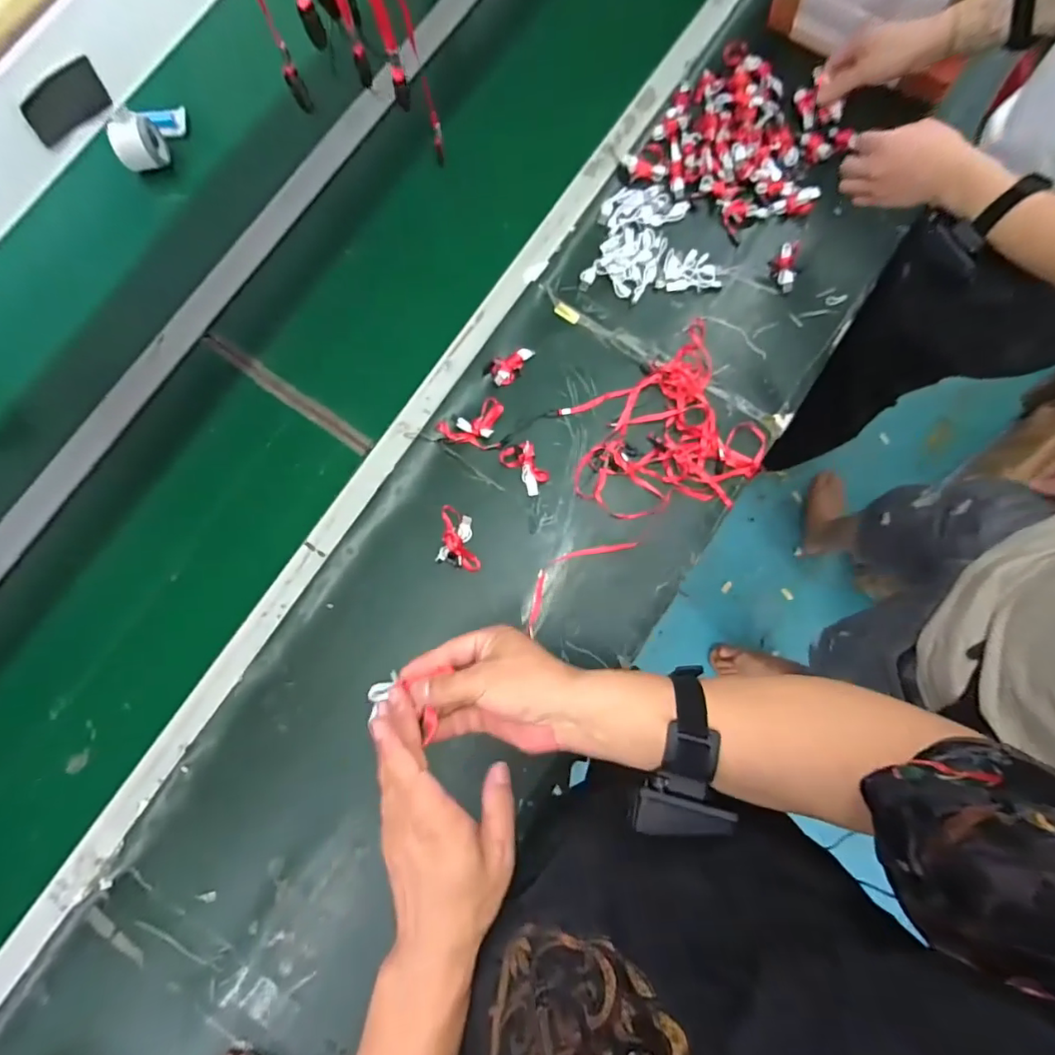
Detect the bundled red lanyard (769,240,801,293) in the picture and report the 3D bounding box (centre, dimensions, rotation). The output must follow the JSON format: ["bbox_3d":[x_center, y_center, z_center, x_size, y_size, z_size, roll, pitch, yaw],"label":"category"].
[{"bbox_3d":[0.364,-0.373,0.765,0.037,0.016,0.072,9,82,2],"label":"bundled red lanyard"}]

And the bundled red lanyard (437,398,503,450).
[{"bbox_3d":[-0.078,-0.145,0.736,0.085,0.015,0.070,3,82,1],"label":"bundled red lanyard"}]

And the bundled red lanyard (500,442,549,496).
[{"bbox_3d":[-0.002,-0.081,0.726,0.045,0.015,0.074,-31,83,-4],"label":"bundled red lanyard"}]

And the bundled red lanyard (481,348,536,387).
[{"bbox_3d":[-0.024,-0.227,0.747,0.068,0.009,0.041,-45,84,-5],"label":"bundled red lanyard"}]

